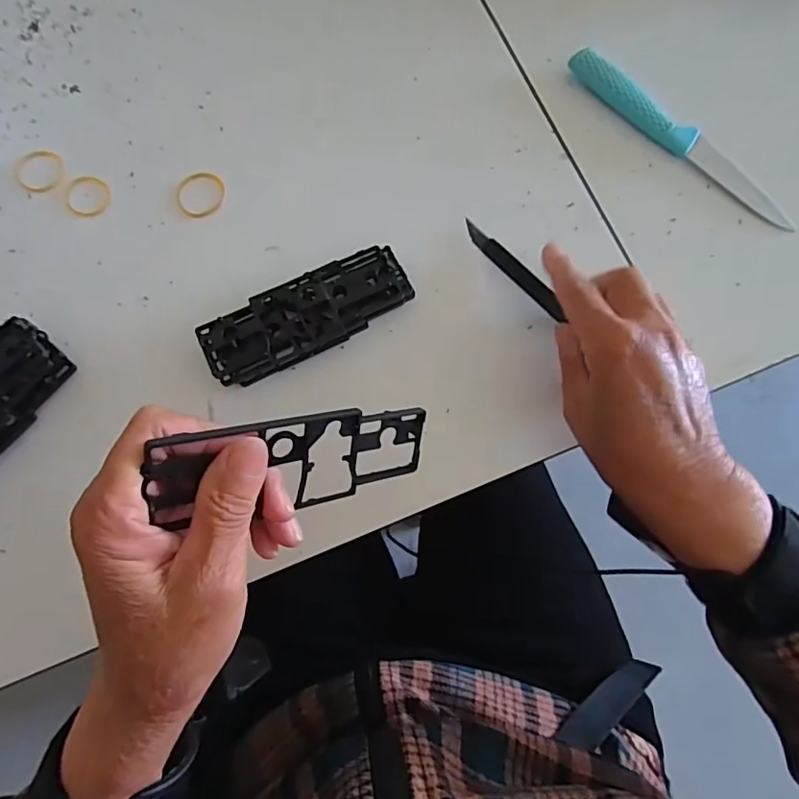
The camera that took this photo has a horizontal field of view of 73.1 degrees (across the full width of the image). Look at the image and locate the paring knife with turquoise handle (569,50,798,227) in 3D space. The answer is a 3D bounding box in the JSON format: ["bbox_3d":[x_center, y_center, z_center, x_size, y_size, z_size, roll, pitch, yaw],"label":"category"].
[{"bbox_3d":[0.188,-0.176,0.358,0.178,0.015,0.020,41,80,11],"label":"paring knife with turquoise handle"}]

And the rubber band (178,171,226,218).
[{"bbox_3d":[-0.131,-0.135,0.354,0.031,0.004,0.033,3,75,2],"label":"rubber band"}]

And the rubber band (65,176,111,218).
[{"bbox_3d":[-0.206,-0.135,0.355,0.032,0.004,0.029,43,80,11],"label":"rubber band"}]

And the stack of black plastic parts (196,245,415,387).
[{"bbox_3d":[-0.055,-0.051,0.327,0.126,0.020,0.044,-29,77,-6],"label":"stack of black plastic parts"}]

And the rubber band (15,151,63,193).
[{"bbox_3d":[-0.241,-0.153,0.359,0.035,0.004,0.031,43,80,11],"label":"rubber band"}]

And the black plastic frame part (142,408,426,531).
[{"bbox_3d":[-0.040,0.026,0.227,0.121,0.044,0.004,-7,28,-34],"label":"black plastic frame part"}]

